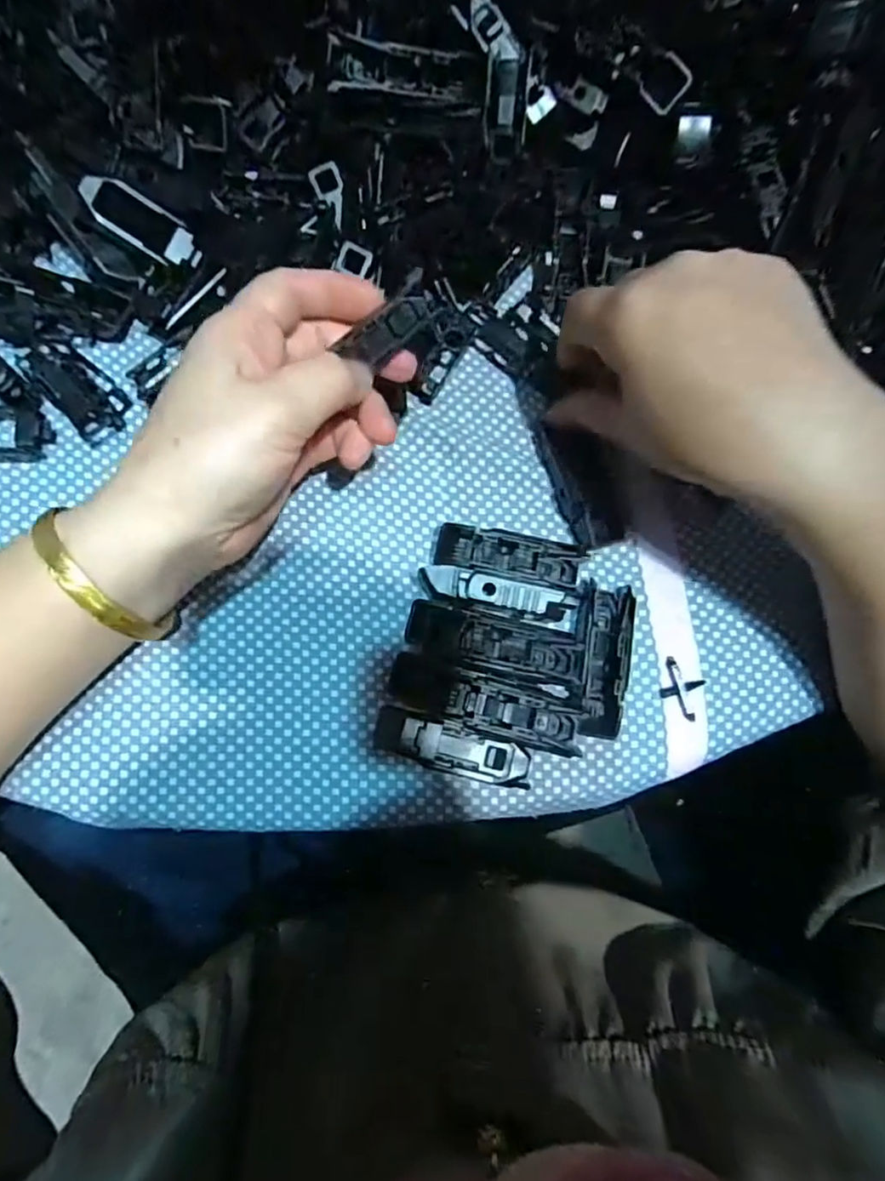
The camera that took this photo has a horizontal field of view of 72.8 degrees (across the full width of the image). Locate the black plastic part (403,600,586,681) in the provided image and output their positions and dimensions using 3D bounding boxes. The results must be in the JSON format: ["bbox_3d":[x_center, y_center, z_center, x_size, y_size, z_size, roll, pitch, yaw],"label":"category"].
[{"bbox_3d":[0.023,0.022,0.252,0.075,0.026,0.021,14,81,-1],"label":"black plastic part"}]

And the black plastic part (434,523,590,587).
[{"bbox_3d":[0.030,-0.016,0.266,0.064,0.015,0.021,10,81,-1],"label":"black plastic part"}]

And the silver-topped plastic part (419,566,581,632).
[{"bbox_3d":[0.024,0.003,0.258,0.068,0.021,0.016,12,81,-1],"label":"silver-topped plastic part"}]

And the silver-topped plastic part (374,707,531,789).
[{"bbox_3d":[0.004,0.066,0.250,0.065,0.014,0.018,16,81,0],"label":"silver-topped plastic part"}]

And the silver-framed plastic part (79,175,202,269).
[{"bbox_3d":[-0.129,-0.159,0.259,0.050,0.008,0.020,29,81,-18],"label":"silver-framed plastic part"}]

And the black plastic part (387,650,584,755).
[{"bbox_3d":[0.018,0.046,0.250,0.080,0.023,0.025,15,81,0],"label":"black plastic part"}]

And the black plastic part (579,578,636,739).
[{"bbox_3d":[0.071,0.030,0.260,0.019,0.016,0.066,8,81,-2],"label":"black plastic part"}]

